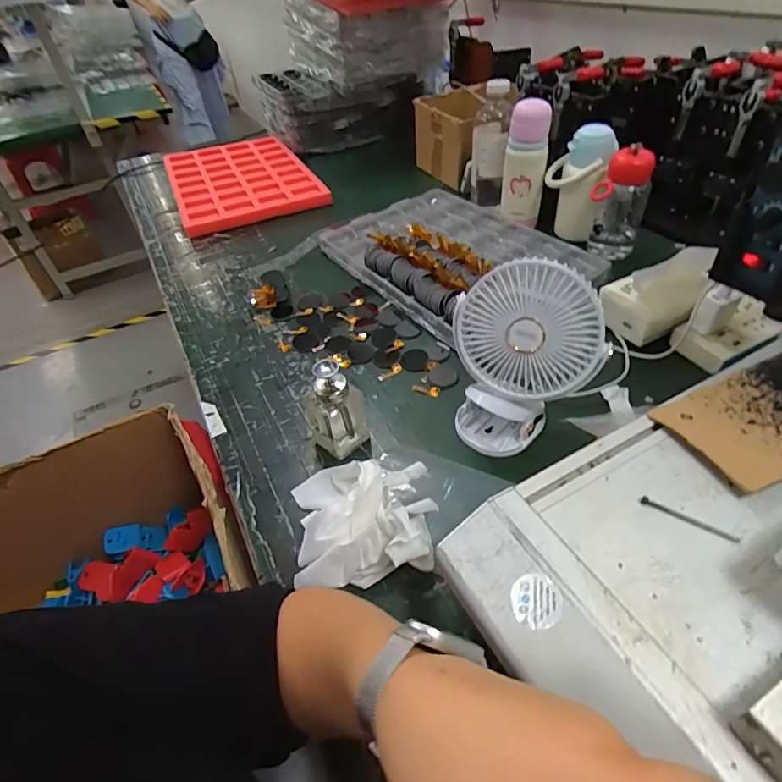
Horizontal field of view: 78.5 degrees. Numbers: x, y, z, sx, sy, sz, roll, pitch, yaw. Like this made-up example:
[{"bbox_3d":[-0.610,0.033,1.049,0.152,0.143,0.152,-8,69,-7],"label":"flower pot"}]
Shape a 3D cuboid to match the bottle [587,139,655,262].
[{"bbox_3d":[0.374,-0.299,0.793,0.083,0.176,0.066,15,48,21],"label":"bottle"}]

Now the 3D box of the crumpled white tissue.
[{"bbox_3d":[-0.033,0.114,0.483,0.145,0.076,0.149,-7,44,0],"label":"crumpled white tissue"}]

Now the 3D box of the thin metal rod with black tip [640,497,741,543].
[{"bbox_3d":[0.200,0.085,0.322,0.060,0.004,0.006,23,51,27],"label":"thin metal rod with black tip"}]

